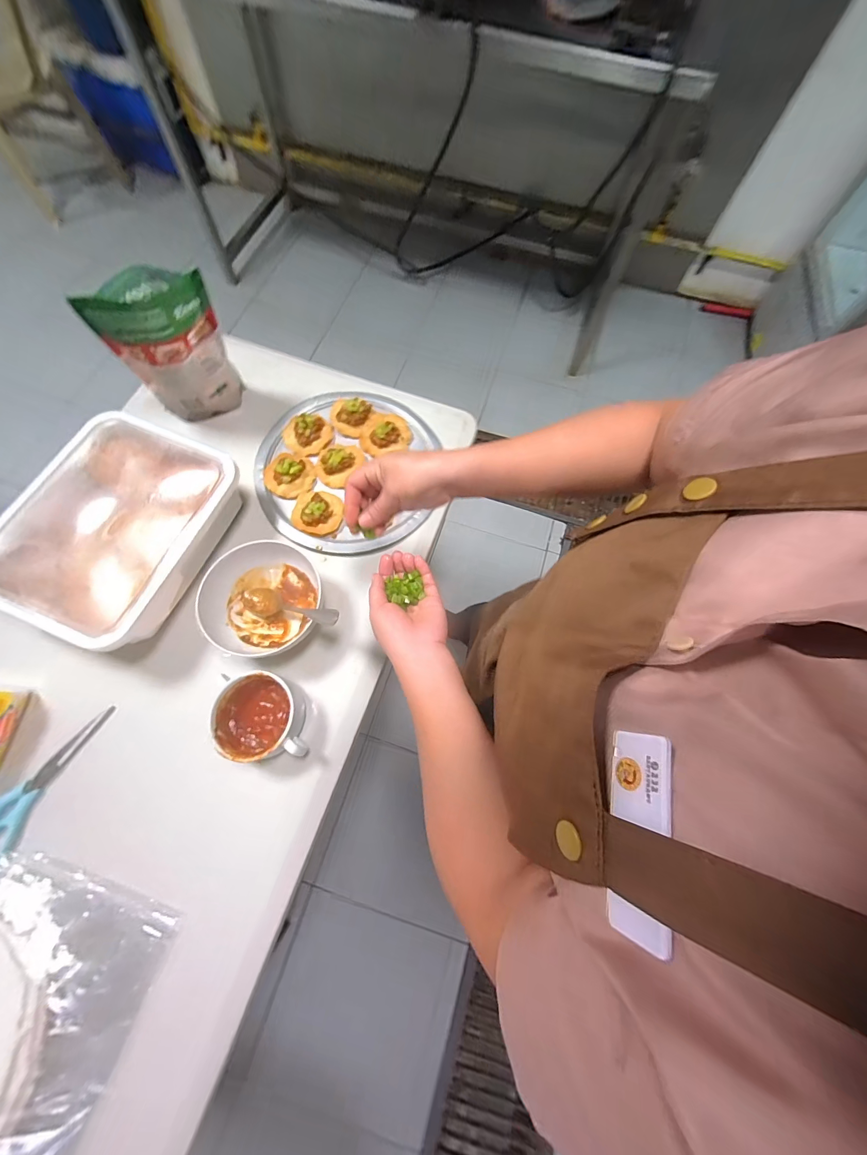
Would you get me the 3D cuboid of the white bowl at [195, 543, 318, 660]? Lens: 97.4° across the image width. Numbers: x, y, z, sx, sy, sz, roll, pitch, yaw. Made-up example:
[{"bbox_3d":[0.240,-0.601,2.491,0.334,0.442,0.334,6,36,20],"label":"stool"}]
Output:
[{"bbox_3d":[-0.233,0.035,0.529,0.153,0.070,0.155,1,70,-2],"label":"white bowl"}]

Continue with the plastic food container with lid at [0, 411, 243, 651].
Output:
[{"bbox_3d":[-0.440,-0.072,0.537,0.267,0.069,0.308,21,71,5],"label":"plastic food container with lid"}]

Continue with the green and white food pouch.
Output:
[{"bbox_3d":[-0.392,-0.346,0.585,0.154,0.188,0.076,-36,75,-14],"label":"green and white food pouch"}]

